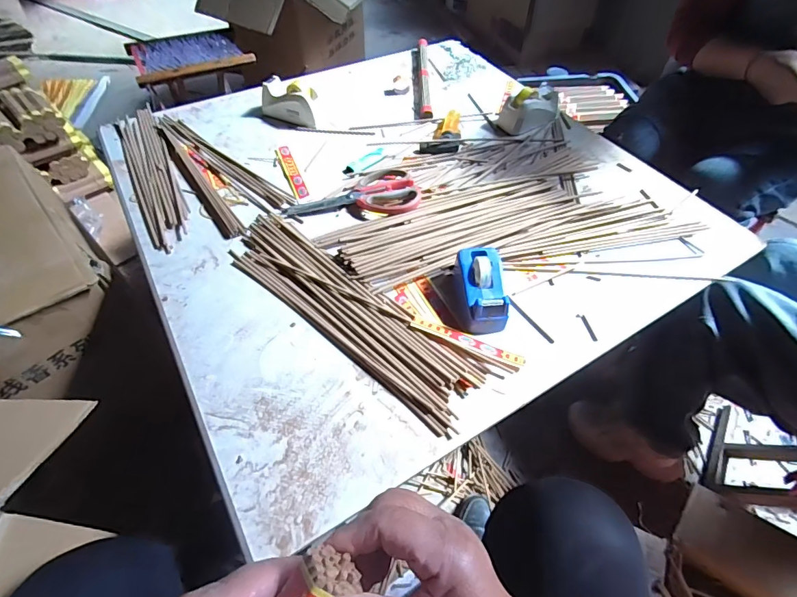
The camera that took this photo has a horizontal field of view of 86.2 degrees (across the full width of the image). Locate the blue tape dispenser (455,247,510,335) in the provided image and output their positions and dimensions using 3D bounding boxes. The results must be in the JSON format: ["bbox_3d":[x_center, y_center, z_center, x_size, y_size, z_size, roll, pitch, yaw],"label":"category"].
[{"bbox_3d":[0.101,-0.010,0.529,0.057,0.053,0.101,-1,54,-3],"label":"blue tape dispenser"}]

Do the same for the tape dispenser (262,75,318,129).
[{"bbox_3d":[-0.195,-0.360,0.776,0.108,0.050,0.059,21,56,13],"label":"tape dispenser"}]

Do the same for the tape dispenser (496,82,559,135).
[{"bbox_3d":[0.247,-0.356,0.792,0.115,0.060,0.065,-31,61,-22],"label":"tape dispenser"}]

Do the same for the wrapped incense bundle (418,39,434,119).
[{"bbox_3d":[0.054,-0.460,0.880,0.023,0.018,0.302,2,54,-1],"label":"wrapped incense bundle"}]

